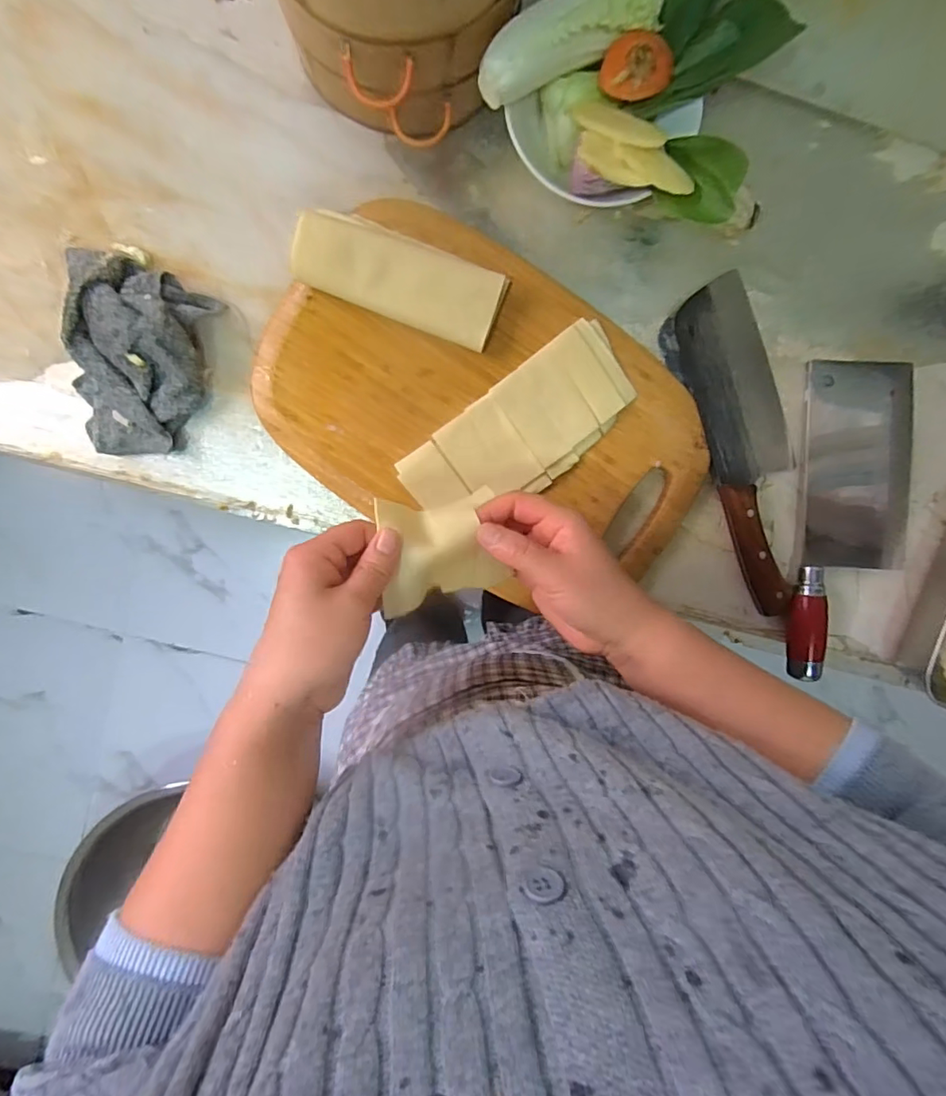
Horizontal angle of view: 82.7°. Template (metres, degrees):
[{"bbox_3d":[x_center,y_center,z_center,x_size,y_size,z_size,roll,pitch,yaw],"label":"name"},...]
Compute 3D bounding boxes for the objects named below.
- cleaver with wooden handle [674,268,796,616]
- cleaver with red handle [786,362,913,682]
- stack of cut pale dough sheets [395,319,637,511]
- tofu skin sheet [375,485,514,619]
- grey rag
[{"bbox_3d":[0.246,-0.088,0.471,0.080,0.023,0.288,-16,95,-1],"label":"cleaver with wooden handle"},{"bbox_3d":[0.343,-0.026,0.486,0.103,0.023,0.281,4,94,-3],"label":"cleaver with red handle"},{"bbox_3d":[0.040,-0.095,0.449,0.199,0.014,0.087,-38,95,0],"label":"stack of cut pale dough sheets"},{"bbox_3d":[-0.019,0.002,0.350,0.077,0.037,0.071,-7,95,-2],"label":"tofu skin sheet"},{"bbox_3d":[-0.274,-0.150,0.427,0.109,0.042,0.149,16,93,-4],"label":"grey rag"}]

